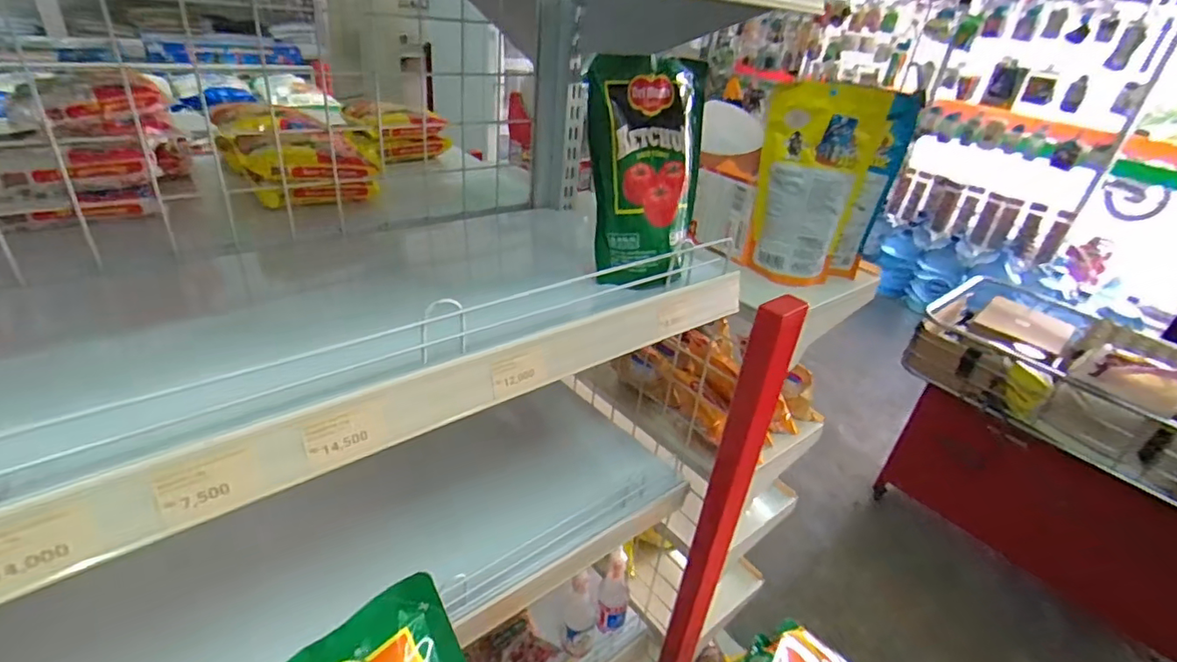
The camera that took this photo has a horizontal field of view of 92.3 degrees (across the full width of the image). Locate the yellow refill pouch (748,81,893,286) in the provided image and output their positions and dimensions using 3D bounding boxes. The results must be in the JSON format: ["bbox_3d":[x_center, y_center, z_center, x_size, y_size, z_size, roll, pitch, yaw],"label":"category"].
[{"bbox_3d":[0.263,-0.175,0.687,0.122,0.224,0.050,21,33,22],"label":"yellow refill pouch"}]

